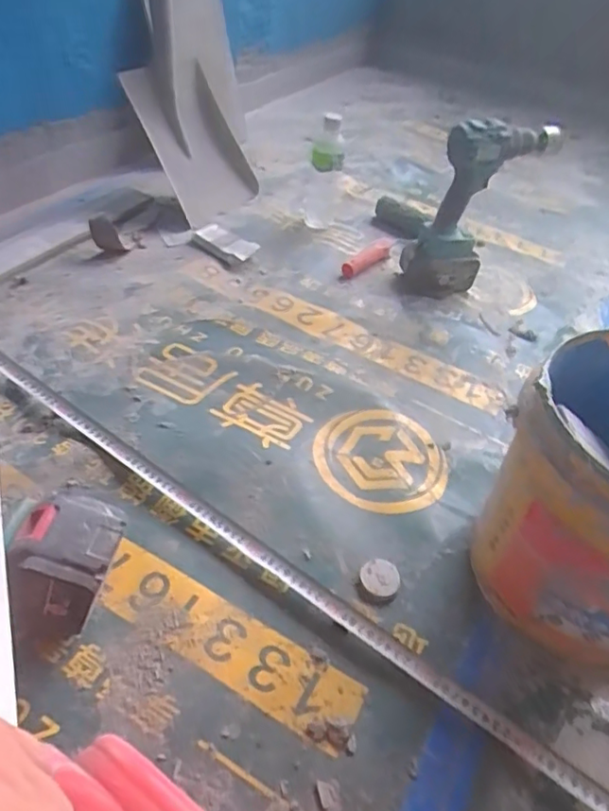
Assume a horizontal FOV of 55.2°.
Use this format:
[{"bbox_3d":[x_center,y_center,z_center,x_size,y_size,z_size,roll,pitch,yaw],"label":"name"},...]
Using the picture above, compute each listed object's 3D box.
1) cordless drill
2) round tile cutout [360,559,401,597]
[{"bbox_3d":[0.258,-0.328,0.969,0.245,0.269,0.113,-20,50,-26],"label":"cordless drill"},{"bbox_3d":[0.079,0.179,0.606,0.041,0.010,0.039,4,44,-4],"label":"round tile cutout"}]

